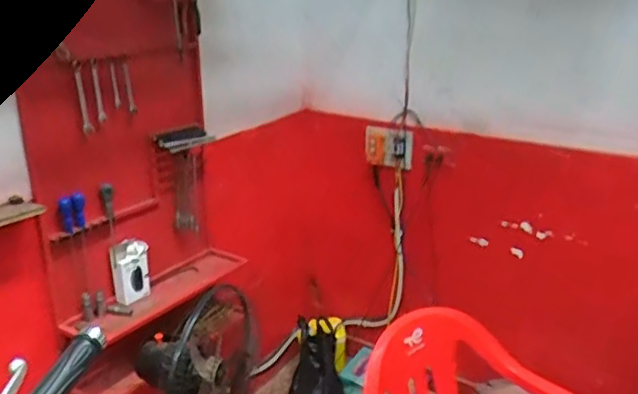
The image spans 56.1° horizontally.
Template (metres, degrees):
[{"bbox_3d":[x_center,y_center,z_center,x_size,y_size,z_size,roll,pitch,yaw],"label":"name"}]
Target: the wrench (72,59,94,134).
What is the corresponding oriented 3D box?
[{"bbox_3d":[-0.638,-0.266,1.609,0.010,0.194,0.030,9,25,31],"label":"wrench"}]

